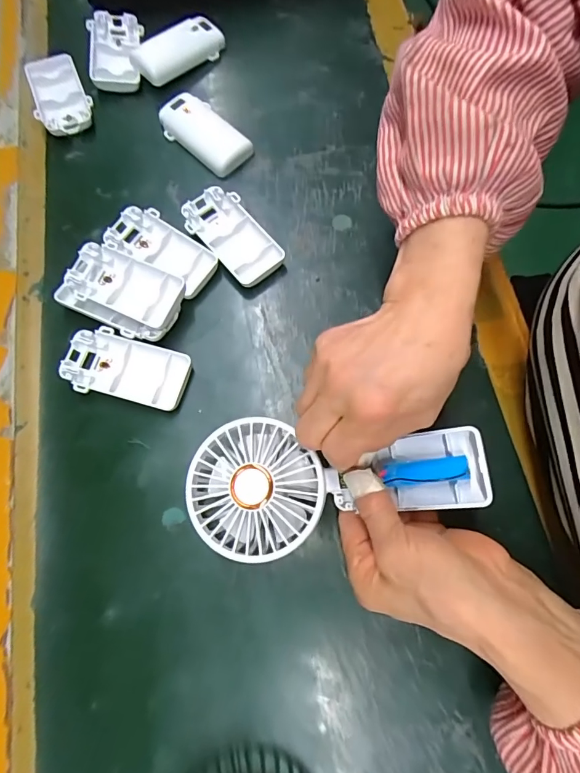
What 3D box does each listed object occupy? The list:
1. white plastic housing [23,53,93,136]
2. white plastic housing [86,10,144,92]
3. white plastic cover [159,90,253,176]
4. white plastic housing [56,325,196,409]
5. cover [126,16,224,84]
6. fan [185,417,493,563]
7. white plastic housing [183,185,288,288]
[{"bbox_3d":[-0.220,-0.280,0.407,0.049,0.013,0.096,-21,74,-4],"label":"white plastic housing"},{"bbox_3d":[-0.171,-0.334,0.419,0.047,0.017,0.094,-8,73,0],"label":"white plastic housing"},{"bbox_3d":[-0.076,-0.231,0.384,0.088,0.014,0.046,39,78,12],"label":"white plastic cover"},{"bbox_3d":[-0.125,-0.013,0.327,0.095,0.014,0.048,14,75,6],"label":"white plastic housing"},{"bbox_3d":[-0.108,-0.328,0.412,0.090,0.019,0.042,-36,76,-8],"label":"cover"},{"bbox_3d":[0.025,0.061,0.262,0.174,0.037,0.082,-5,73,8],"label":"fan"},{"bbox_3d":[-0.050,-0.128,0.360,0.048,0.015,0.094,-37,76,-9],"label":"white plastic housing"}]

